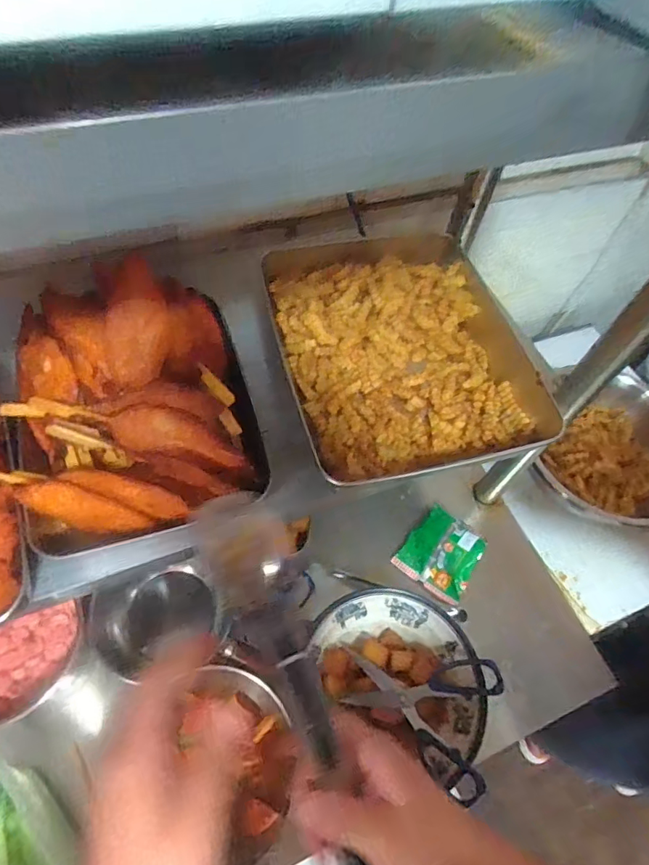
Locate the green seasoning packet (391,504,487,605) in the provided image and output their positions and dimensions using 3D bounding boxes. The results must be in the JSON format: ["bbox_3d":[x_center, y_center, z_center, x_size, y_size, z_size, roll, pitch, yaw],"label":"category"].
[{"bbox_3d":[0.164,0.163,0.678,0.097,0.041,0.104,33,61,16],"label":"green seasoning packet"}]

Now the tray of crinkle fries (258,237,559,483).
[{"bbox_3d":[0.077,-0.106,0.532,0.243,0.053,0.335,-12,59,-12],"label":"tray of crinkle fries"}]

